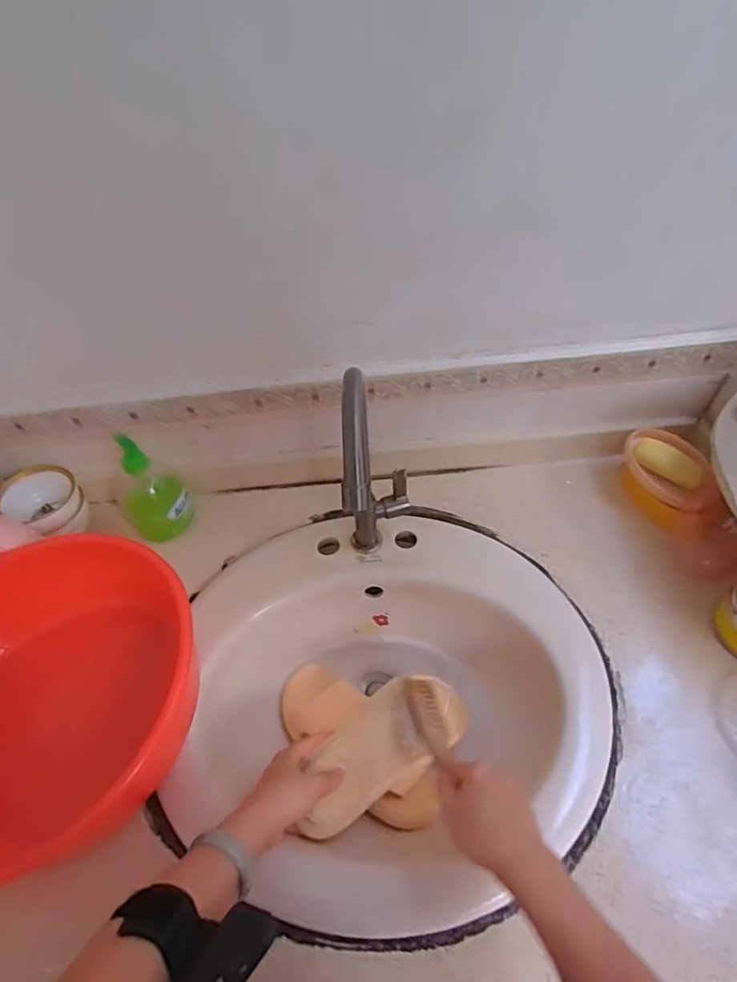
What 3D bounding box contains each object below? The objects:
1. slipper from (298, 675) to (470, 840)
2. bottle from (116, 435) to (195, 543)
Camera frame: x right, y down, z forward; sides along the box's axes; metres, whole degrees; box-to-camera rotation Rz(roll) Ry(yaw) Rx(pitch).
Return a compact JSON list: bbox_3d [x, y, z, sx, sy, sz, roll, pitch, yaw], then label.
[{"bbox_3d":[0.031,0.268,0.564,0.206,0.072,0.095,-22,49,-38],"label":"slipper"},{"bbox_3d":[-0.291,-0.011,0.688,0.084,0.161,0.073,-28,54,-19],"label":"bottle"}]

